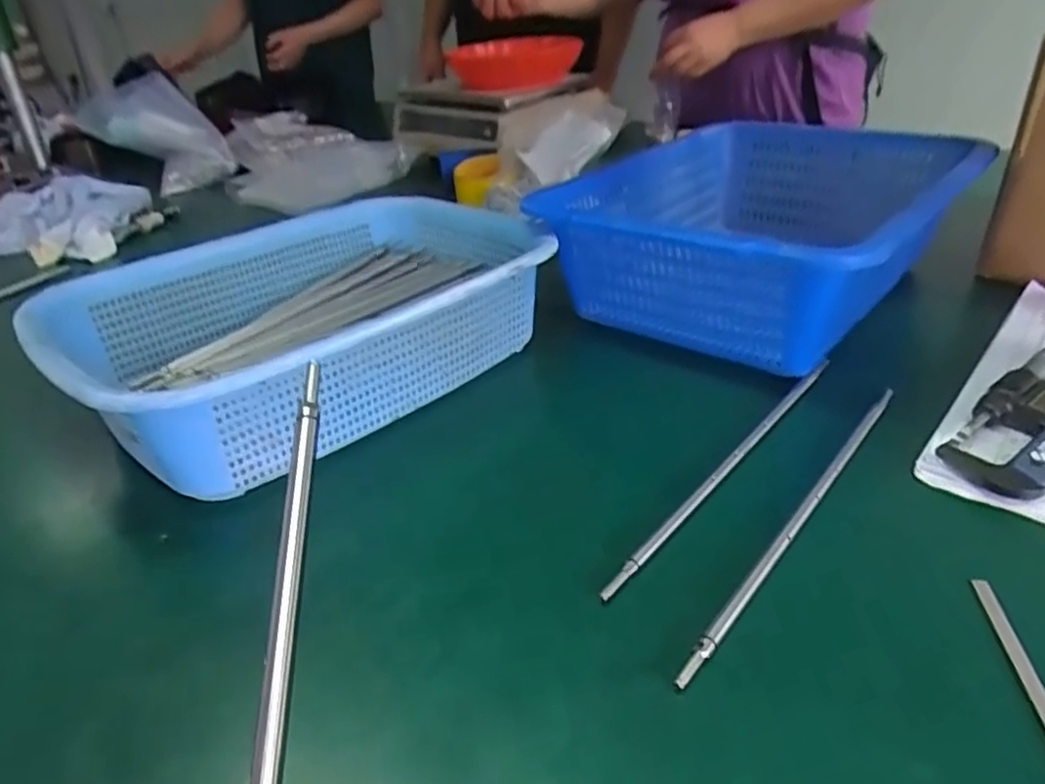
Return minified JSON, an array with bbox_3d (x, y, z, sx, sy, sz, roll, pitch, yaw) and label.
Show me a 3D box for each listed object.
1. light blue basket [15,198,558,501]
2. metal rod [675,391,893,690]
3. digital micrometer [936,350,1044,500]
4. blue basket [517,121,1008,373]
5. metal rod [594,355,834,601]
[{"bbox_3d":[-0.152,-0.055,0.506,0.341,0.104,0.234,-27,38,-32],"label":"light blue basket"},{"bbox_3d":[0.152,0.061,0.361,0.007,0.008,0.264,19,40,37],"label":"metal rod"},{"bbox_3d":[0.310,0.011,0.405,0.159,0.019,0.053,-27,36,-30],"label":"digital micrometer"},{"bbox_3d":[0.198,-0.136,0.571,0.266,0.106,0.317,23,41,36],"label":"blue basket"},{"bbox_3d":[0.128,0.039,0.406,0.006,0.010,0.268,20,40,38],"label":"metal rod"}]

